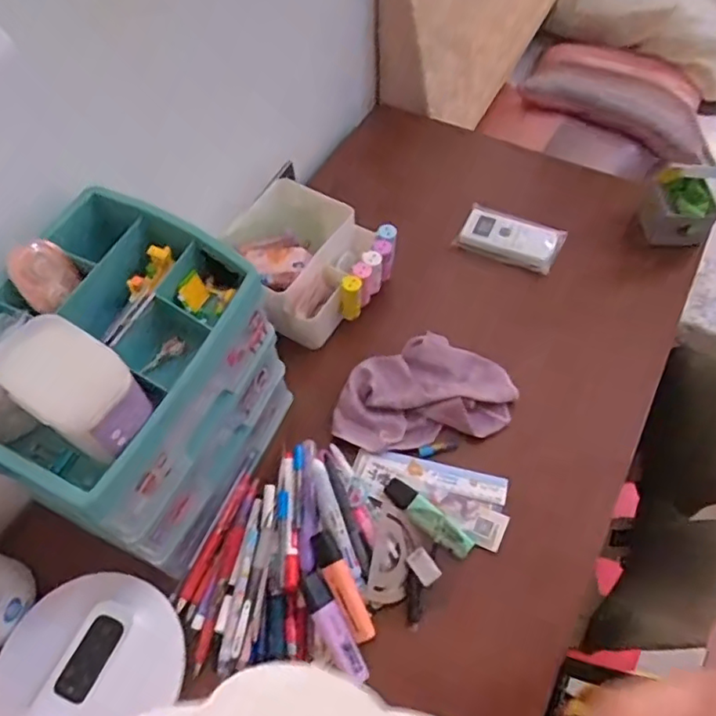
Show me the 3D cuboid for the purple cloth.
[{"bbox_3d":[0.072,0.037,0.675,0.201,0.028,0.124,-9,58,-4],"label":"purple cloth"}]

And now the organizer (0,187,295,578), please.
[{"bbox_3d":[-0.196,0.025,0.520,0.158,0.260,0.222,22,62,15],"label":"organizer"}]

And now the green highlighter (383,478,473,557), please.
[{"bbox_3d":[0.072,0.161,0.604,0.105,0.012,0.026,38,67,22],"label":"green highlighter"}]

